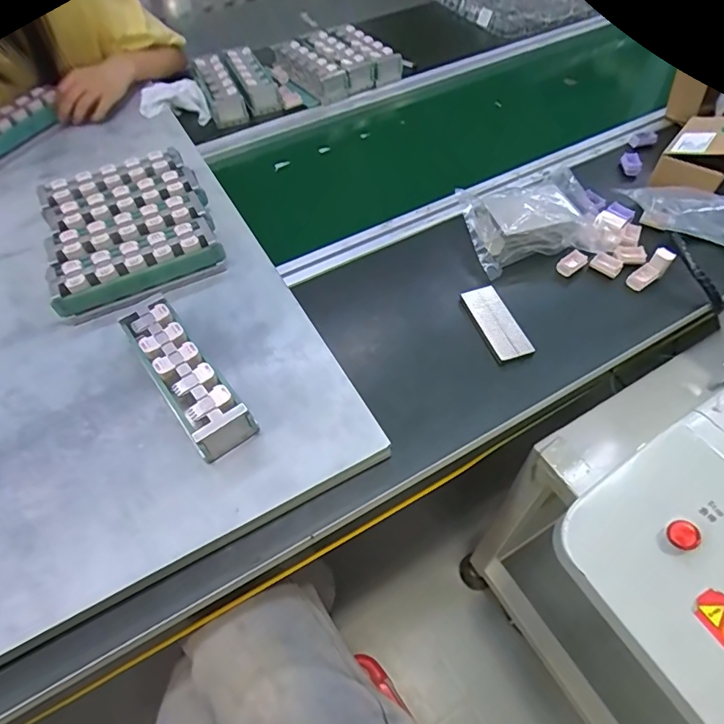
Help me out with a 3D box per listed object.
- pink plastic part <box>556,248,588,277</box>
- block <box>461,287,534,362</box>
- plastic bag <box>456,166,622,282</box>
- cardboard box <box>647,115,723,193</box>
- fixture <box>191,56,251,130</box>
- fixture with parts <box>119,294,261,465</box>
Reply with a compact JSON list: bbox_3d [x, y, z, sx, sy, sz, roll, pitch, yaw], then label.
[{"bbox_3d":[0.271,-0.127,0.614,0.040,0.015,0.023,-34,60,-19],"label":"pink plastic part"},{"bbox_3d":[0.160,-0.048,0.567,0.042,0.007,0.113,-15,55,-7],"label":"block"},{"bbox_3d":[0.234,-0.203,0.643,0.198,0.043,0.160,-13,55,-6],"label":"plastic bag"},{"bbox_3d":[0.502,-0.306,0.693,0.101,0.064,0.120,32,62,25],"label":"cardboard box"},{"bbox_3d":[-0.273,-0.517,0.906,0.066,0.060,0.186,-21,56,-11],"label":"fixture"},{"bbox_3d":[-0.180,0.011,0.486,0.057,0.055,0.187,-33,57,-19],"label":"fixture with parts"}]

